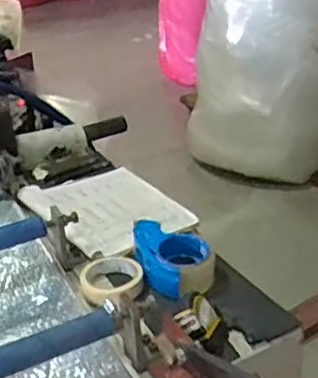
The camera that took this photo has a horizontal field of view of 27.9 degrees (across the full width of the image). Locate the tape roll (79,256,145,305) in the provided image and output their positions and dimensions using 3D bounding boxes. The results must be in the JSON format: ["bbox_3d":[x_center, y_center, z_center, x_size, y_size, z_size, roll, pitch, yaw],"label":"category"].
[{"bbox_3d":[-0.072,0.133,0.975,0.095,0.022,0.095,-3,28,1],"label":"tape roll"}]

